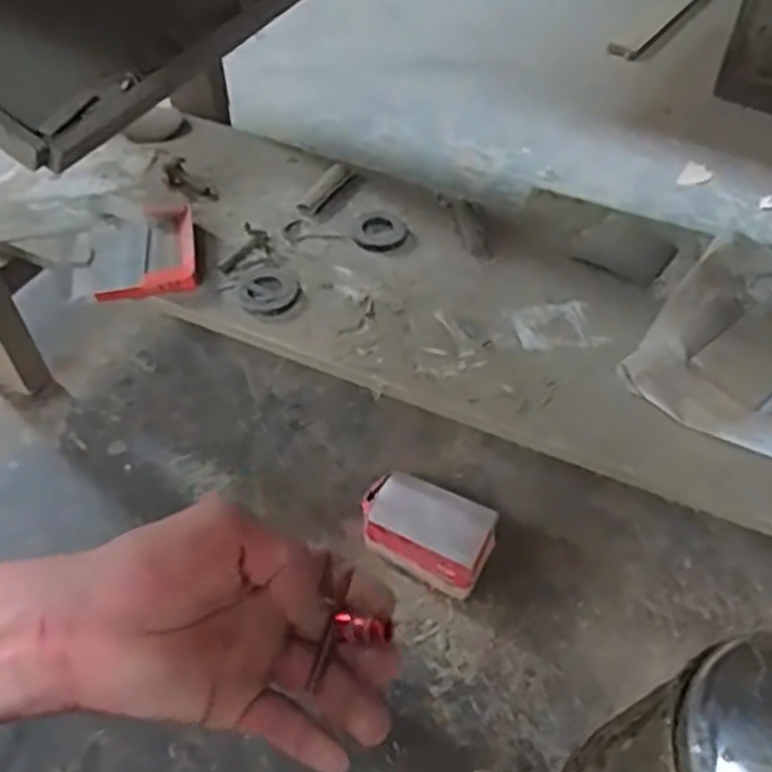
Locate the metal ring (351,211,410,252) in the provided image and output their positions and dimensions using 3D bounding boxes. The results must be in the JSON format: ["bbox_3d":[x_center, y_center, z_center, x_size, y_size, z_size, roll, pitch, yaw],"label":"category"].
[{"bbox_3d":[-0.007,-0.180,0.839,0.063,0.005,0.067,0,46,0],"label":"metal ring"}]

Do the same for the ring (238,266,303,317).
[{"bbox_3d":[-0.124,-0.101,0.769,0.065,0.009,0.072,-10,47,-10],"label":"ring"}]

